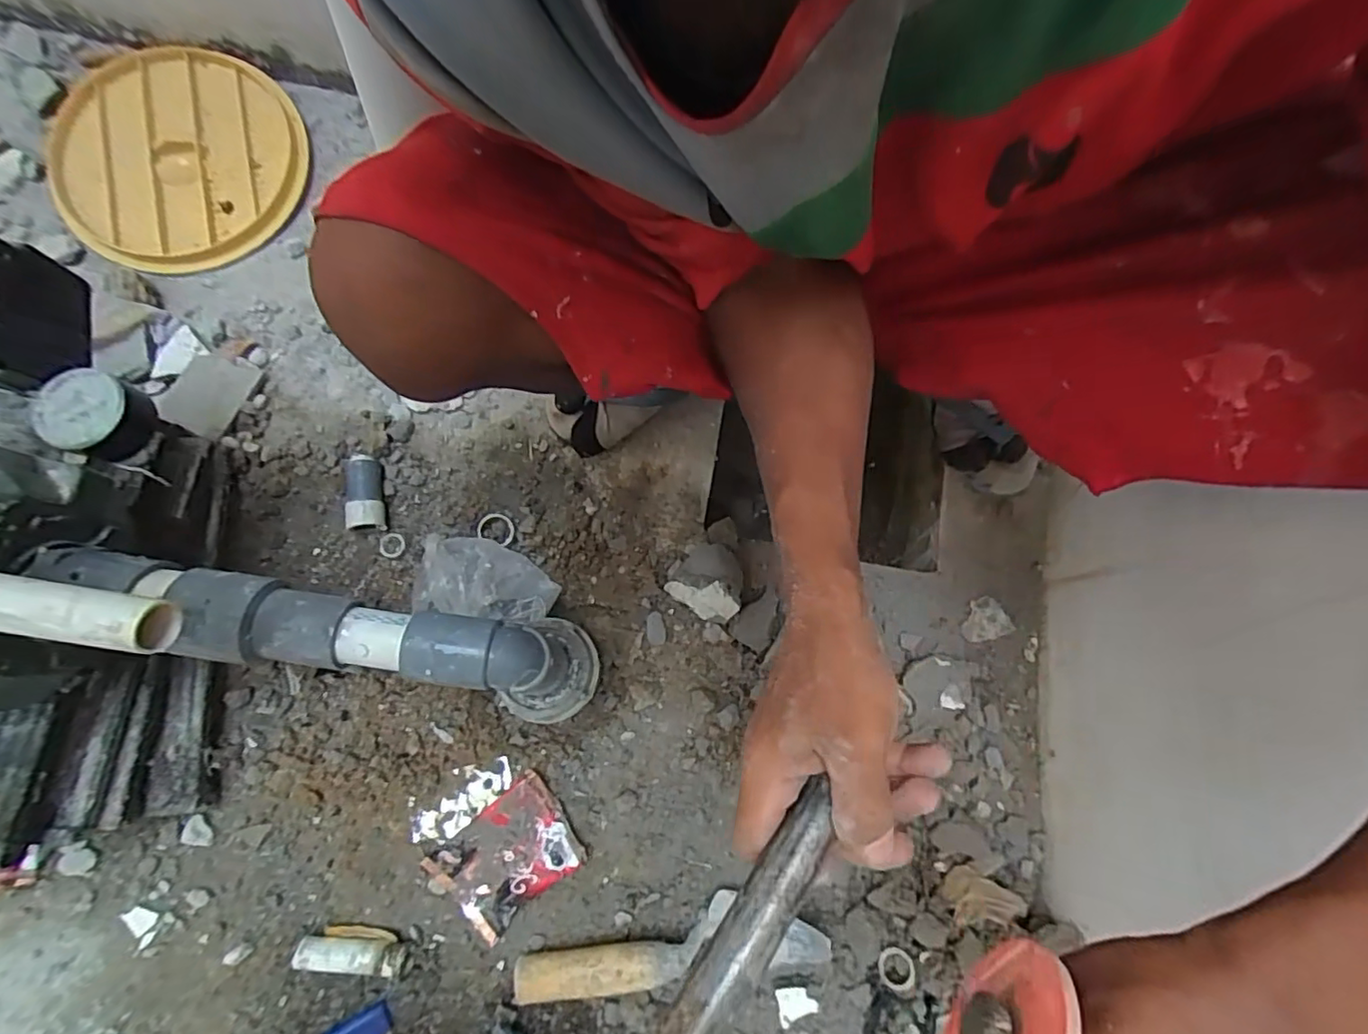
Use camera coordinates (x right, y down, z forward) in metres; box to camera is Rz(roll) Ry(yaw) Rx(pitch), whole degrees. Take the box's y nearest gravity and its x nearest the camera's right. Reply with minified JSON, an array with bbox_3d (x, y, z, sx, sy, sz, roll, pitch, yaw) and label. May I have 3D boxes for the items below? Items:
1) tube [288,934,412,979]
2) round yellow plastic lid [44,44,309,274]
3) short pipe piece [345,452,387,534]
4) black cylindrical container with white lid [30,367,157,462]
[{"bbox_3d":[-0.264,0.350,0.485,0.087,0.026,0.024,7,75,0],"label":"tube"},{"bbox_3d":[-0.549,-0.399,0.650,0.244,0.032,0.280,-37,79,-11],"label":"round yellow plastic lid"},{"bbox_3d":[-0.303,-0.023,0.575,0.027,0.036,0.074,-10,75,-5],"label":"short pipe piece"},{"bbox_3d":[-0.357,-0.061,0.371,0.056,0.029,0.049,16,75,2],"label":"black cylindrical container with white lid"}]

